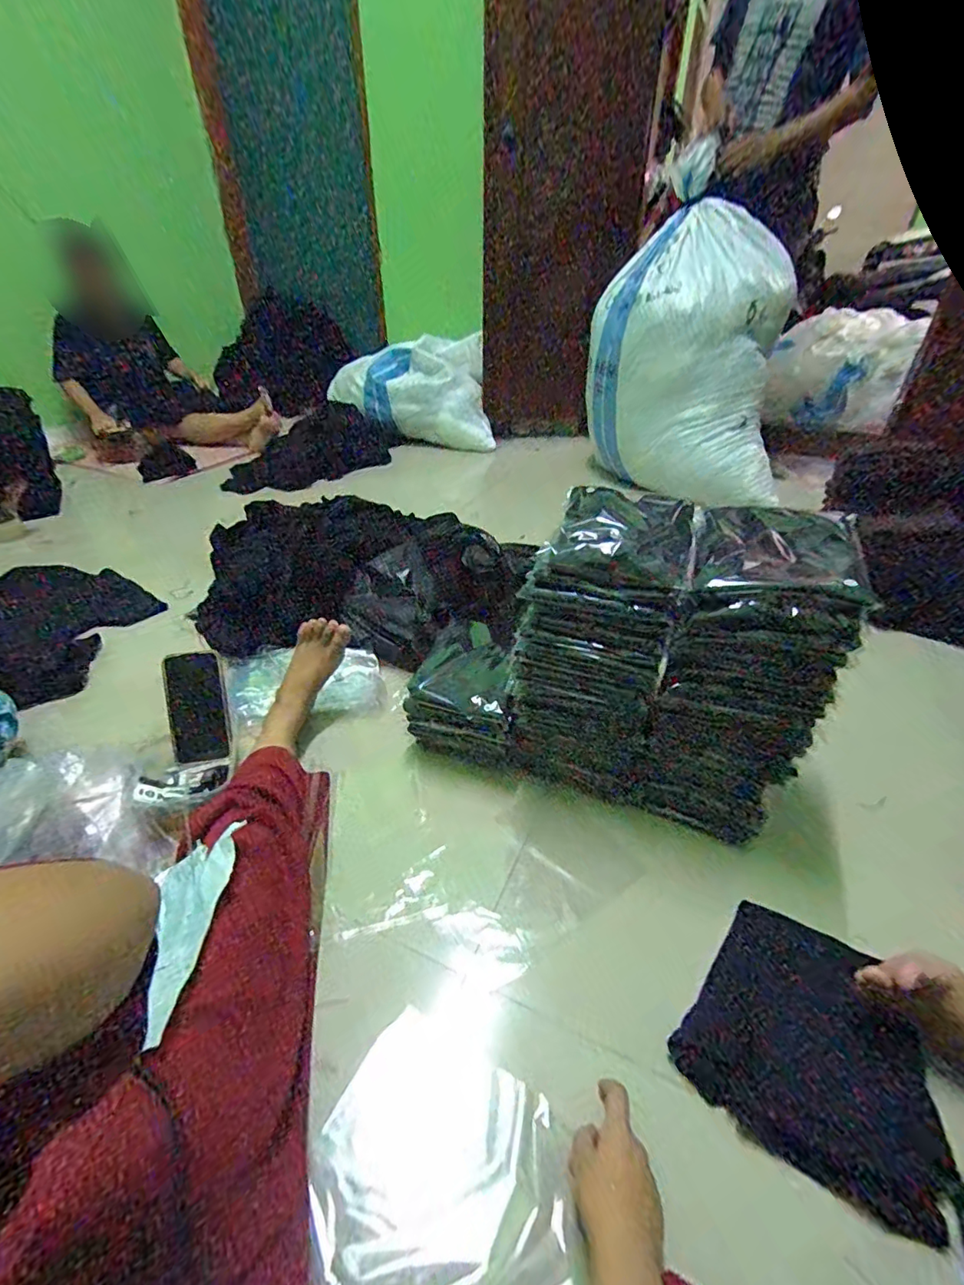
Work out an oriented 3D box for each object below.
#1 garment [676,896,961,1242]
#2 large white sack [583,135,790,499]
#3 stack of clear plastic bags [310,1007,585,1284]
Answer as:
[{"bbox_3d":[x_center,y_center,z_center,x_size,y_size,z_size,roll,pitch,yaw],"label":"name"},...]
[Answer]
[{"bbox_3d":[0.329,0.389,0.515,0.214,0.050,0.206,25,43,31],"label":"garment"},{"bbox_3d":[0.625,-0.893,1.572,0.570,0.817,0.453,6,36,9],"label":"large white sack"},{"bbox_3d":[-0.025,0.452,0.445,0.229,0.027,0.184,19,40,24],"label":"stack of clear plastic bags"}]

